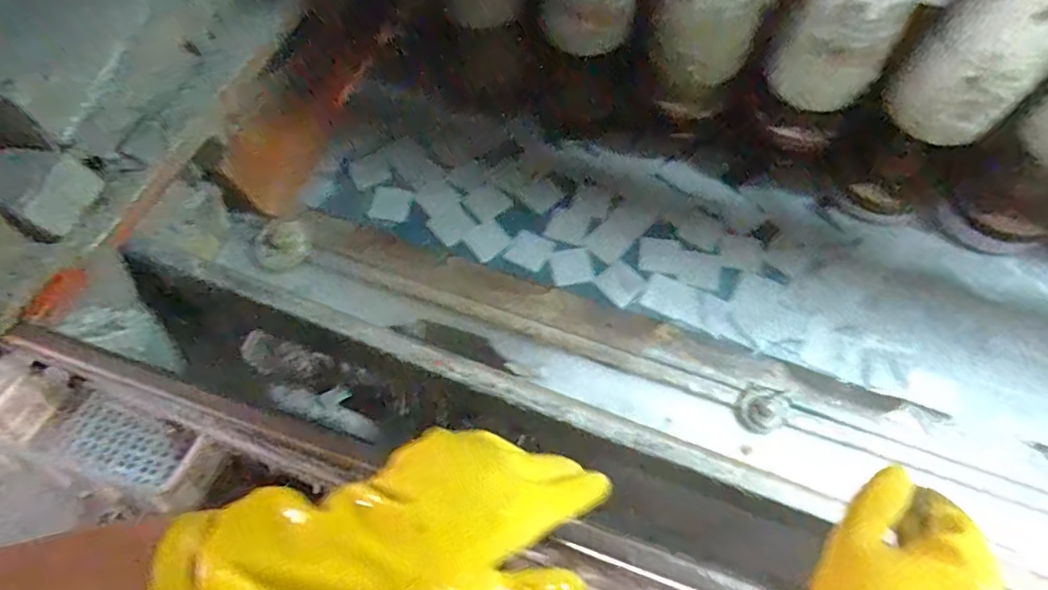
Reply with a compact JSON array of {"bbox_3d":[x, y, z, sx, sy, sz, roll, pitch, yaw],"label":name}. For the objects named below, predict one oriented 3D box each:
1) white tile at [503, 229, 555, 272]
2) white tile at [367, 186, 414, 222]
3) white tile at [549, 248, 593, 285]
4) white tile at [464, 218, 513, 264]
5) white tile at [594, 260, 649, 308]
[{"bbox_3d":[0.008,-0.055,0.716,0.049,0.004,0.047,27,68,15],"label":"white tile"},{"bbox_3d":[-0.175,-0.120,0.764,0.053,0.006,0.047,12,65,8],"label":"white tile"},{"bbox_3d":[0.056,-0.033,0.699,0.045,0.007,0.045,-10,64,-3],"label":"white tile"},{"bbox_3d":[-0.045,-0.068,0.725,0.048,0.005,0.049,-35,68,-14],"label":"white tile"},{"bbox_3d":[0.116,-0.014,0.690,0.045,0.008,0.049,-40,69,-16],"label":"white tile"}]

